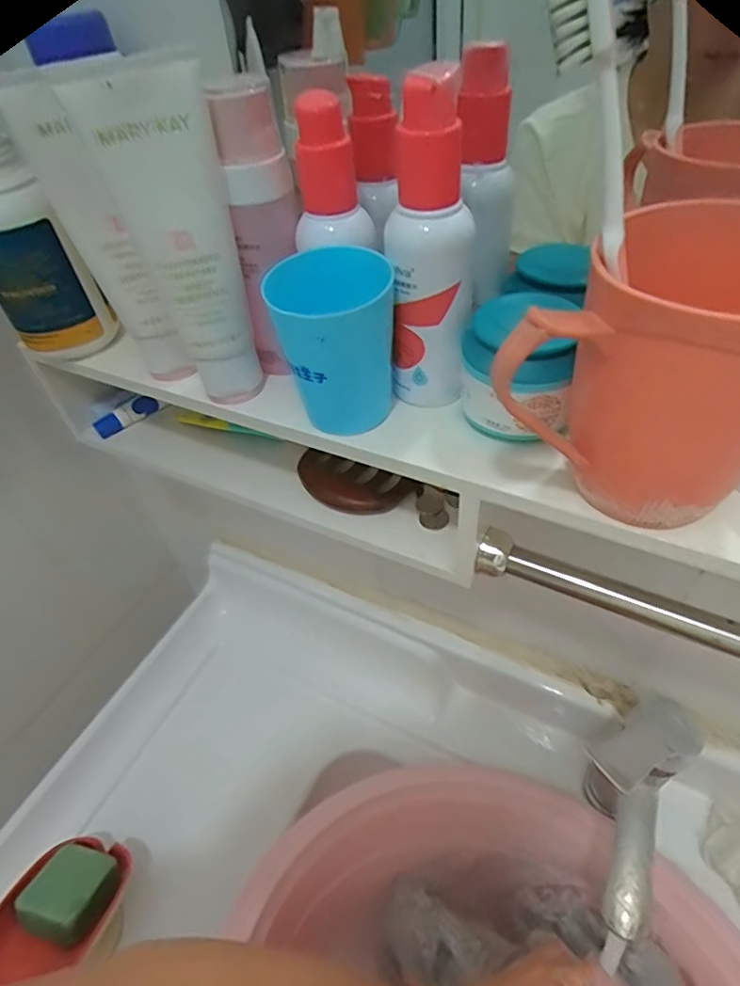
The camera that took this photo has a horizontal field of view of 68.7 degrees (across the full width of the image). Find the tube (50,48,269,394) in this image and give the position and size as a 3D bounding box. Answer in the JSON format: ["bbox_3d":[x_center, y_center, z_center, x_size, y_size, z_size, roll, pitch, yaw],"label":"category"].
[{"bbox_3d":[-0.099,-0.129,0.289,0.054,0.158,0.049,-17,45,-10],"label":"tube"}]

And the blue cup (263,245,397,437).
[{"bbox_3d":[-0.017,-0.076,0.286,0.058,0.088,0.063,-3,45,3],"label":"blue cup"}]

